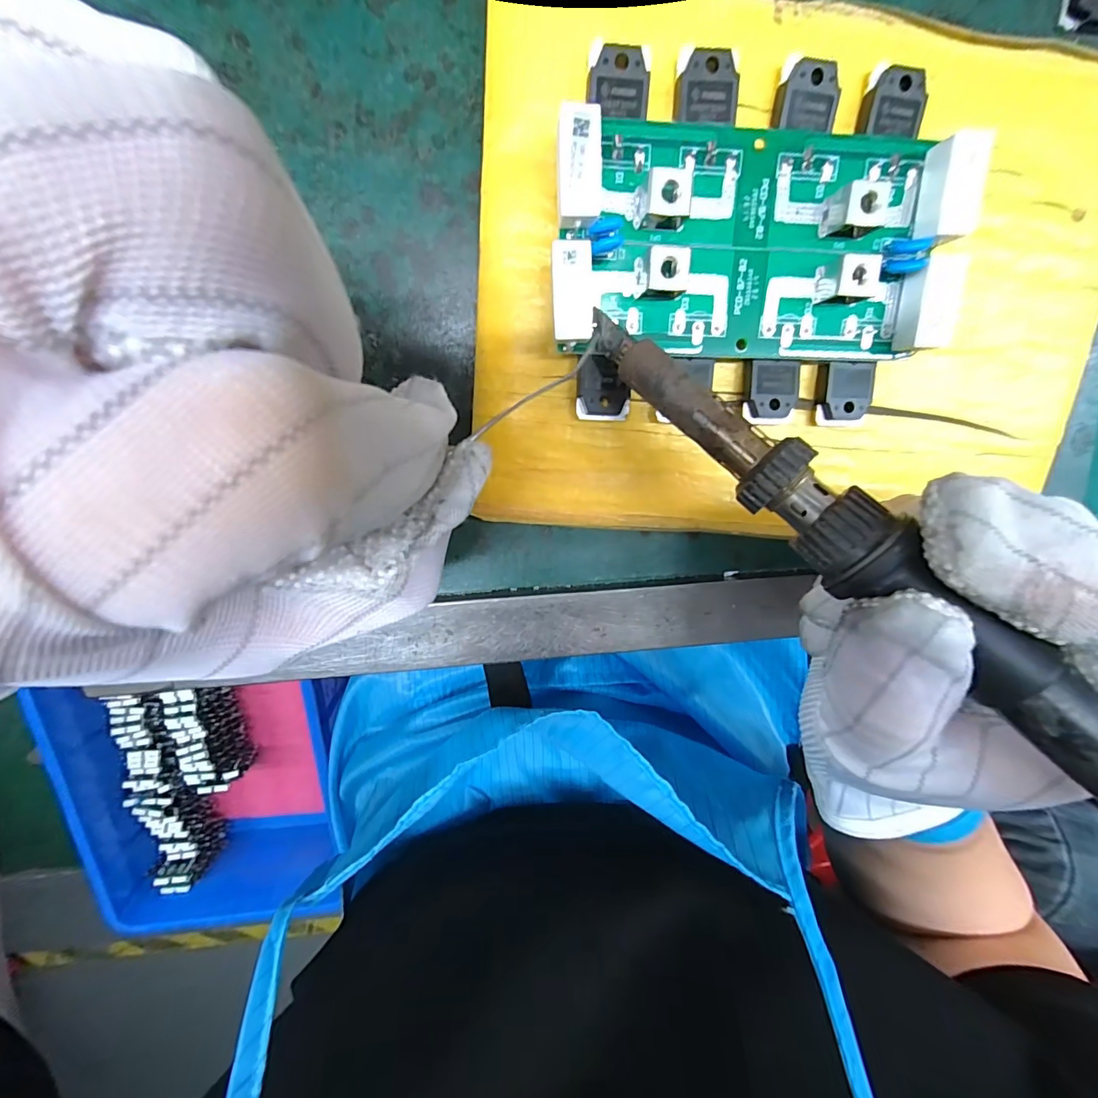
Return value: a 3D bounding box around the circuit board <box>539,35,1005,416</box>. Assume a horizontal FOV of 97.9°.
[{"bbox_3d":[0.055,-0.080,0.129,0.105,0.025,0.084,-1,106,-5],"label":"circuit board"}]

